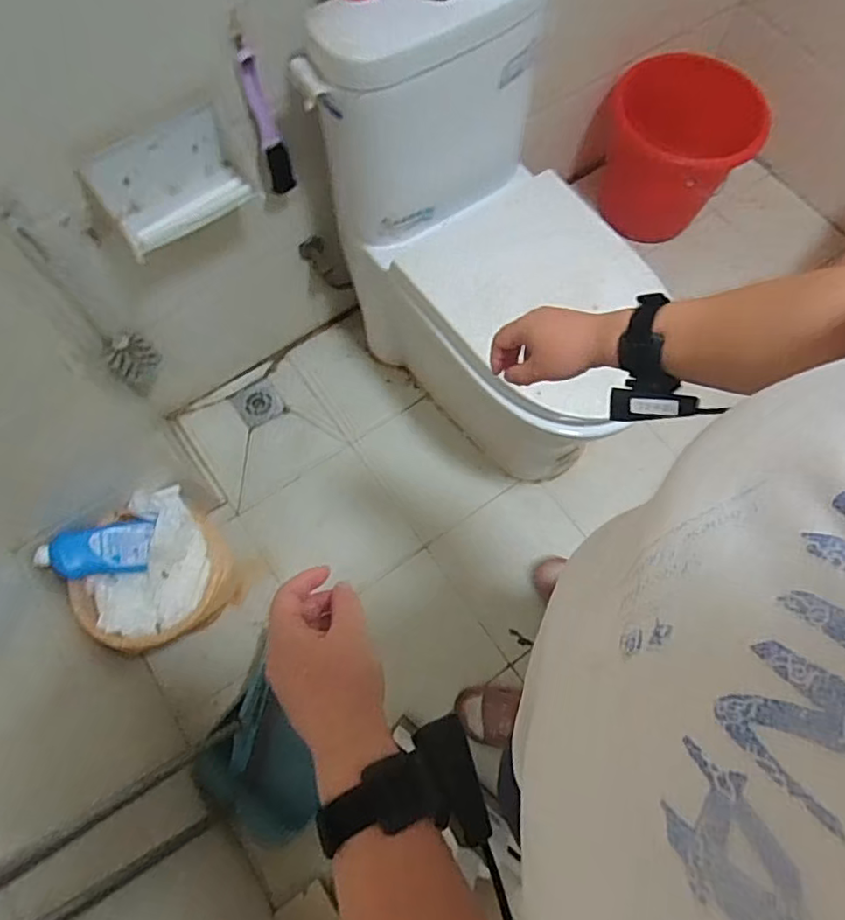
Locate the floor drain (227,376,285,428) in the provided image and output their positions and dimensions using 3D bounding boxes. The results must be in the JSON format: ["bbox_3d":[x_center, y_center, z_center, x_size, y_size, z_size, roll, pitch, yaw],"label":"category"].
[{"bbox_3d":[-0.398,-0.140,1.409,0.105,0.012,0.104,-34,75,-13],"label":"floor drain"}]

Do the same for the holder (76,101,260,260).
[{"bbox_3d":[-0.360,-0.398,0.850,0.197,0.109,0.091,-33,74,-13],"label":"holder"}]

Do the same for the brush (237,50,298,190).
[{"bbox_3d":[-0.235,-0.507,0.898,0.042,0.231,0.019,-11,71,-6],"label":"brush"}]

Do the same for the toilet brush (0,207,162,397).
[{"bbox_3d":[-0.548,-0.232,0.998,0.111,0.480,0.082,41,74,12],"label":"toilet brush"}]

